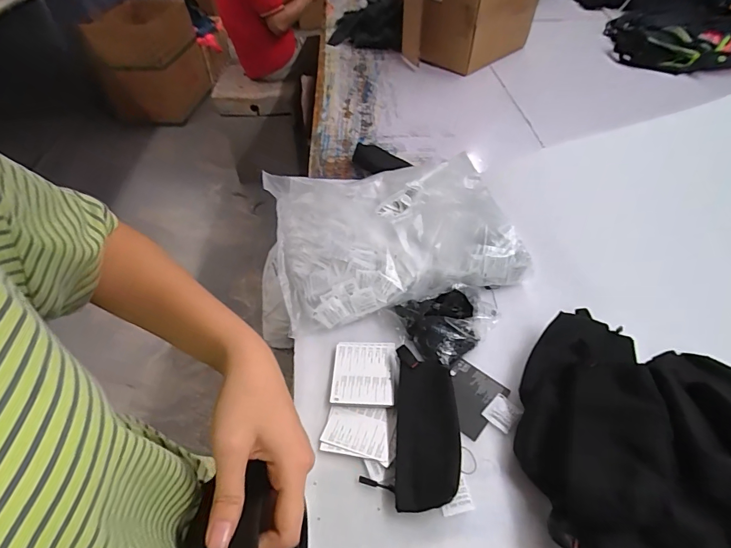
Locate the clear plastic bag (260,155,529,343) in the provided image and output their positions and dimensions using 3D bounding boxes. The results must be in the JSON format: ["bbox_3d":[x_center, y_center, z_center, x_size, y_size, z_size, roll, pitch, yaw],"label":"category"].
[{"bbox_3d":[0.046,-0.090,0.784,0.425,0.118,0.343,-11,47,-9],"label":"clear plastic bag"}]

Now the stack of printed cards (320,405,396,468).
[{"bbox_3d":[-0.006,0.210,0.563,0.096,0.009,0.074,10,48,11],"label":"stack of printed cards"}]

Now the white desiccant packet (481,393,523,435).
[{"bbox_3d":[0.191,0.193,0.583,0.039,0.007,0.046,34,56,29],"label":"white desiccant packet"}]

